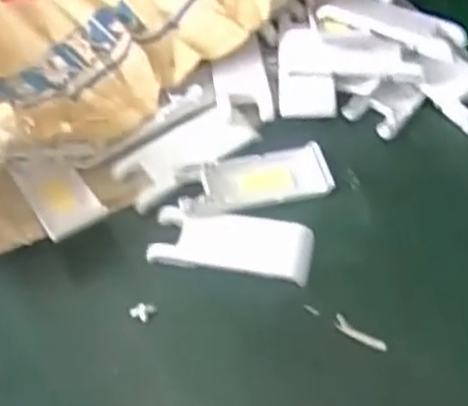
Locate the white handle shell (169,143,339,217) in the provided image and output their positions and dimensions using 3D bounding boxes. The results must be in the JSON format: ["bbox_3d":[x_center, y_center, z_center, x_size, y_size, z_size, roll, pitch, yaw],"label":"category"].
[{"bbox_3d":[0.013,-0.016,0.518,0.101,0.013,0.038,-12,56,-3],"label":"white handle shell"}]

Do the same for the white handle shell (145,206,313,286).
[{"bbox_3d":[-0.002,0.026,0.499,0.102,0.009,0.038,8,57,10],"label":"white handle shell"}]

